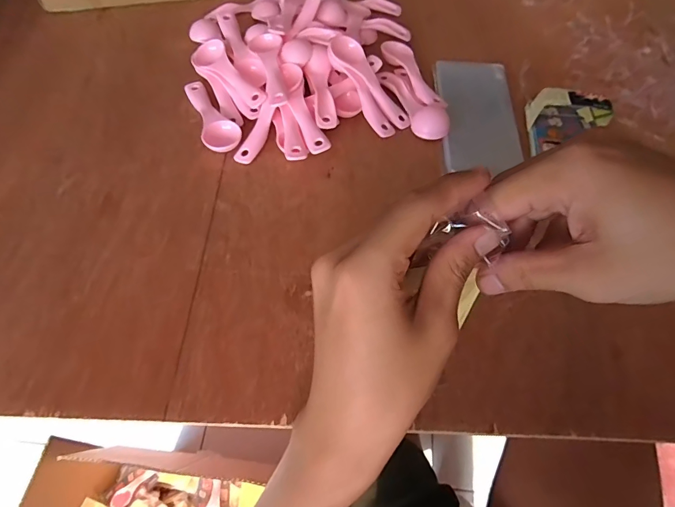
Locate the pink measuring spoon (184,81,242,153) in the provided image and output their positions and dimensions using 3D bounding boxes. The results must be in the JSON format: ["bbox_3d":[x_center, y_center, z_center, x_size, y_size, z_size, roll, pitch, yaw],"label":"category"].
[{"bbox_3d":[-0.127,-0.140,0.405,0.034,0.017,0.107,-24,62,-14],"label":"pink measuring spoon"}]

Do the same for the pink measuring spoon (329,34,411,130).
[{"bbox_3d":[0.032,-0.169,0.409,0.032,0.012,0.113,-37,90,-20],"label":"pink measuring spoon"}]

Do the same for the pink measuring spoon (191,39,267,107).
[{"bbox_3d":[-0.113,-0.177,0.420,0.034,0.025,0.109,-29,64,-17],"label":"pink measuring spoon"}]

